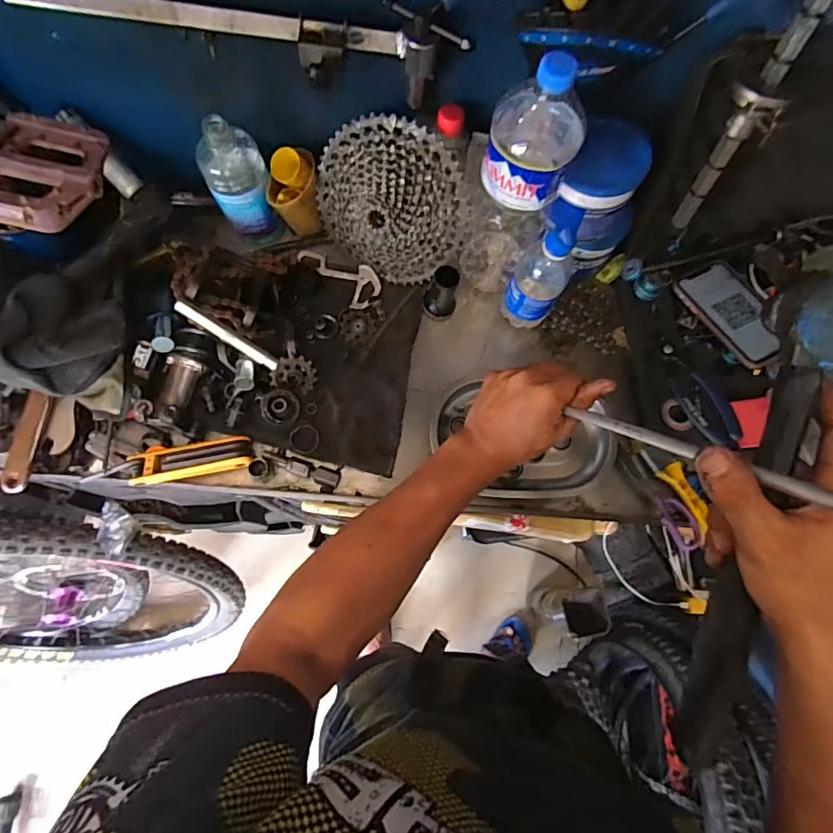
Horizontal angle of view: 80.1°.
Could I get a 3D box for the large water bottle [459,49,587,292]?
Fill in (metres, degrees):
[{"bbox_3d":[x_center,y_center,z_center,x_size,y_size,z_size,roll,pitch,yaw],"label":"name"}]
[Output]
[{"bbox_3d":[0.113,-0.253,0.549,0.085,0.305,0.105,17,73,3],"label":"large water bottle"}]

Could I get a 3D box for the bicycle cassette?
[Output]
[{"bbox_3d":[-0.038,-0.250,0.600,0.191,0.188,0.046,21,44,5],"label":"bicycle cassette"}]

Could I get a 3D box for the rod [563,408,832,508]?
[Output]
[{"bbox_3d":[0.175,0.020,0.334,0.010,0.198,0.008,-36,116,-12],"label":"rod"}]

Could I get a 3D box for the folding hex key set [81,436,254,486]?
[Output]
[{"bbox_3d":[-0.282,0.053,0.569,0.177,0.030,0.040,-11,74,-6],"label":"folding hex key set"}]

